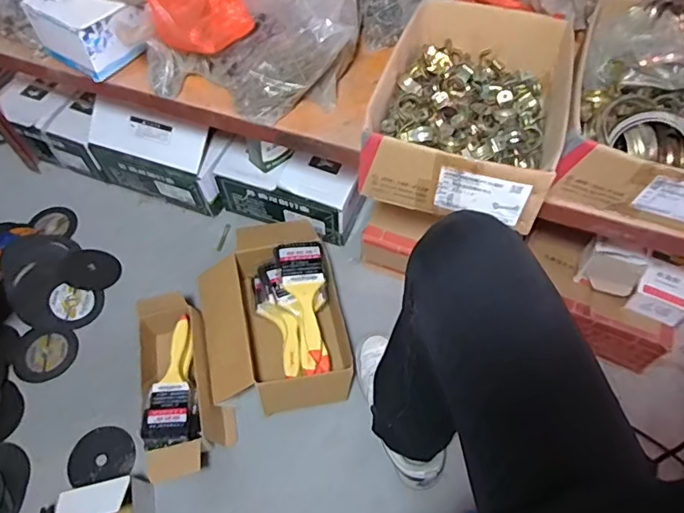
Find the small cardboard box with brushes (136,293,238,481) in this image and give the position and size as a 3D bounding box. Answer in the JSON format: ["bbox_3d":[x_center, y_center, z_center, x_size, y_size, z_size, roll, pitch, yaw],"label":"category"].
[{"bbox_3d":[-0.247,0.189,0.794,0.113,0.093,0.262,-15,59,-7],"label":"small cardboard box with brushes"}]

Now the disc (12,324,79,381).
[{"bbox_3d":[-0.511,0.166,0.890,0.099,0.011,0.099,2,53,-3],"label":"disc"}]

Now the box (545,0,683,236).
[{"bbox_3d":[0.391,-0.179,0.614,0.215,0.119,0.285,20,61,14],"label":"box"}]

